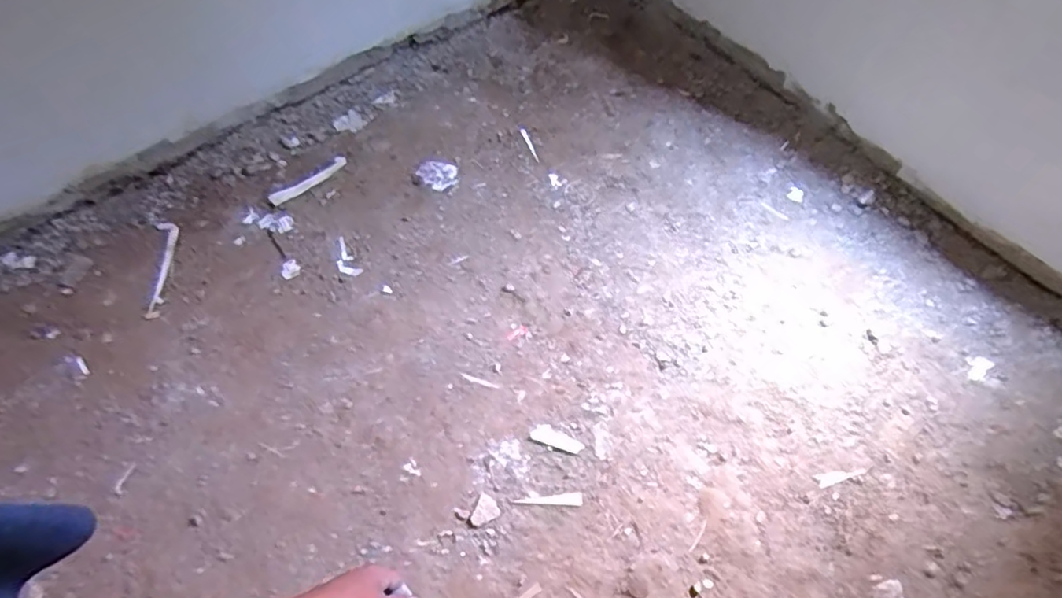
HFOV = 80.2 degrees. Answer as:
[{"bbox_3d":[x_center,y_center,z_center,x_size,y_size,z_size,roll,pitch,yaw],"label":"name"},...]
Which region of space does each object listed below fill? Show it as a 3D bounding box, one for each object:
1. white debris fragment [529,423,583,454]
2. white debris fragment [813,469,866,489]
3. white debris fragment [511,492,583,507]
[{"bbox_3d":[0.058,0.306,1.380,0.116,0.008,0.042,19,65,11],"label":"white debris fragment"},{"bbox_3d":[0.670,0.387,1.364,0.112,0.008,0.028,-10,63,-3],"label":"white debris fragment"},{"bbox_3d":[0.036,0.421,1.322,0.143,0.009,0.025,-2,63,1],"label":"white debris fragment"}]

